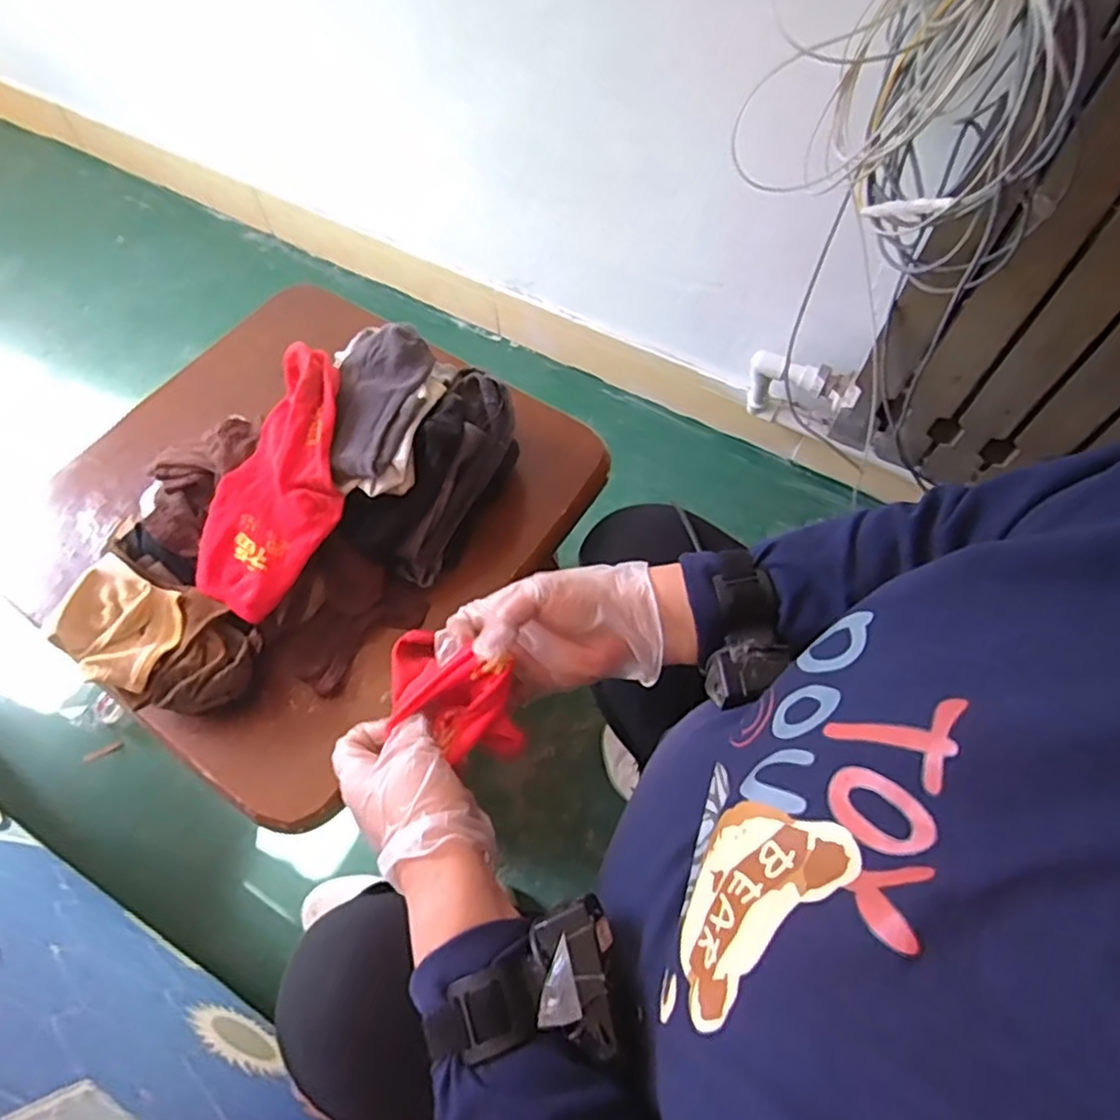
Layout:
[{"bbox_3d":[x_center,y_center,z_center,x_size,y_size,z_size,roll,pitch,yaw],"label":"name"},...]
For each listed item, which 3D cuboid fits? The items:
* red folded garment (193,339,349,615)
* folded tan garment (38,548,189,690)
[{"bbox_3d":[-0.227,-0.067,0.549,0.104,0.037,0.231,15,82,9],"label":"red folded garment"},{"bbox_3d":[-0.349,0.052,0.528,0.088,0.022,0.083,29,72,-1],"label":"folded tan garment"}]

